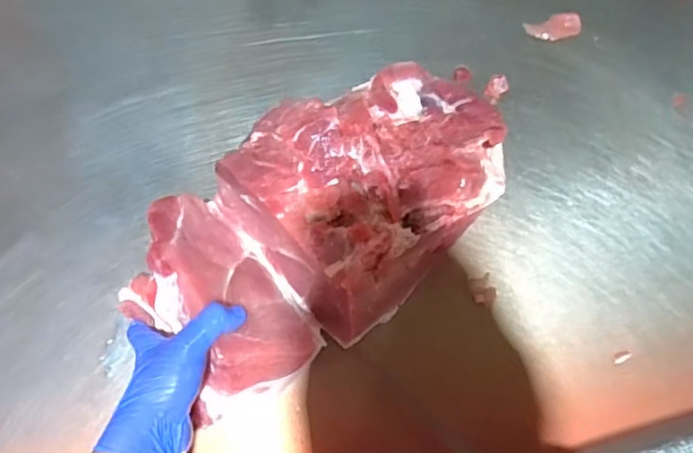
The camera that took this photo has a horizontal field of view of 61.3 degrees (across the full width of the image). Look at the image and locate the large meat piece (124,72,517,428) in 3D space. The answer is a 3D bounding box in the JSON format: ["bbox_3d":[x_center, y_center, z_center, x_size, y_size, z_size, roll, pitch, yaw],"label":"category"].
[{"bbox_3d":[-0.021,-0.012,0.515,0.347,0.099,0.188,-34,73,-12],"label":"large meat piece"}]

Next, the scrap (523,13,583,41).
[{"bbox_3d":[0.240,-0.230,0.676,0.062,0.006,0.031,-15,70,-6],"label":"scrap"}]

